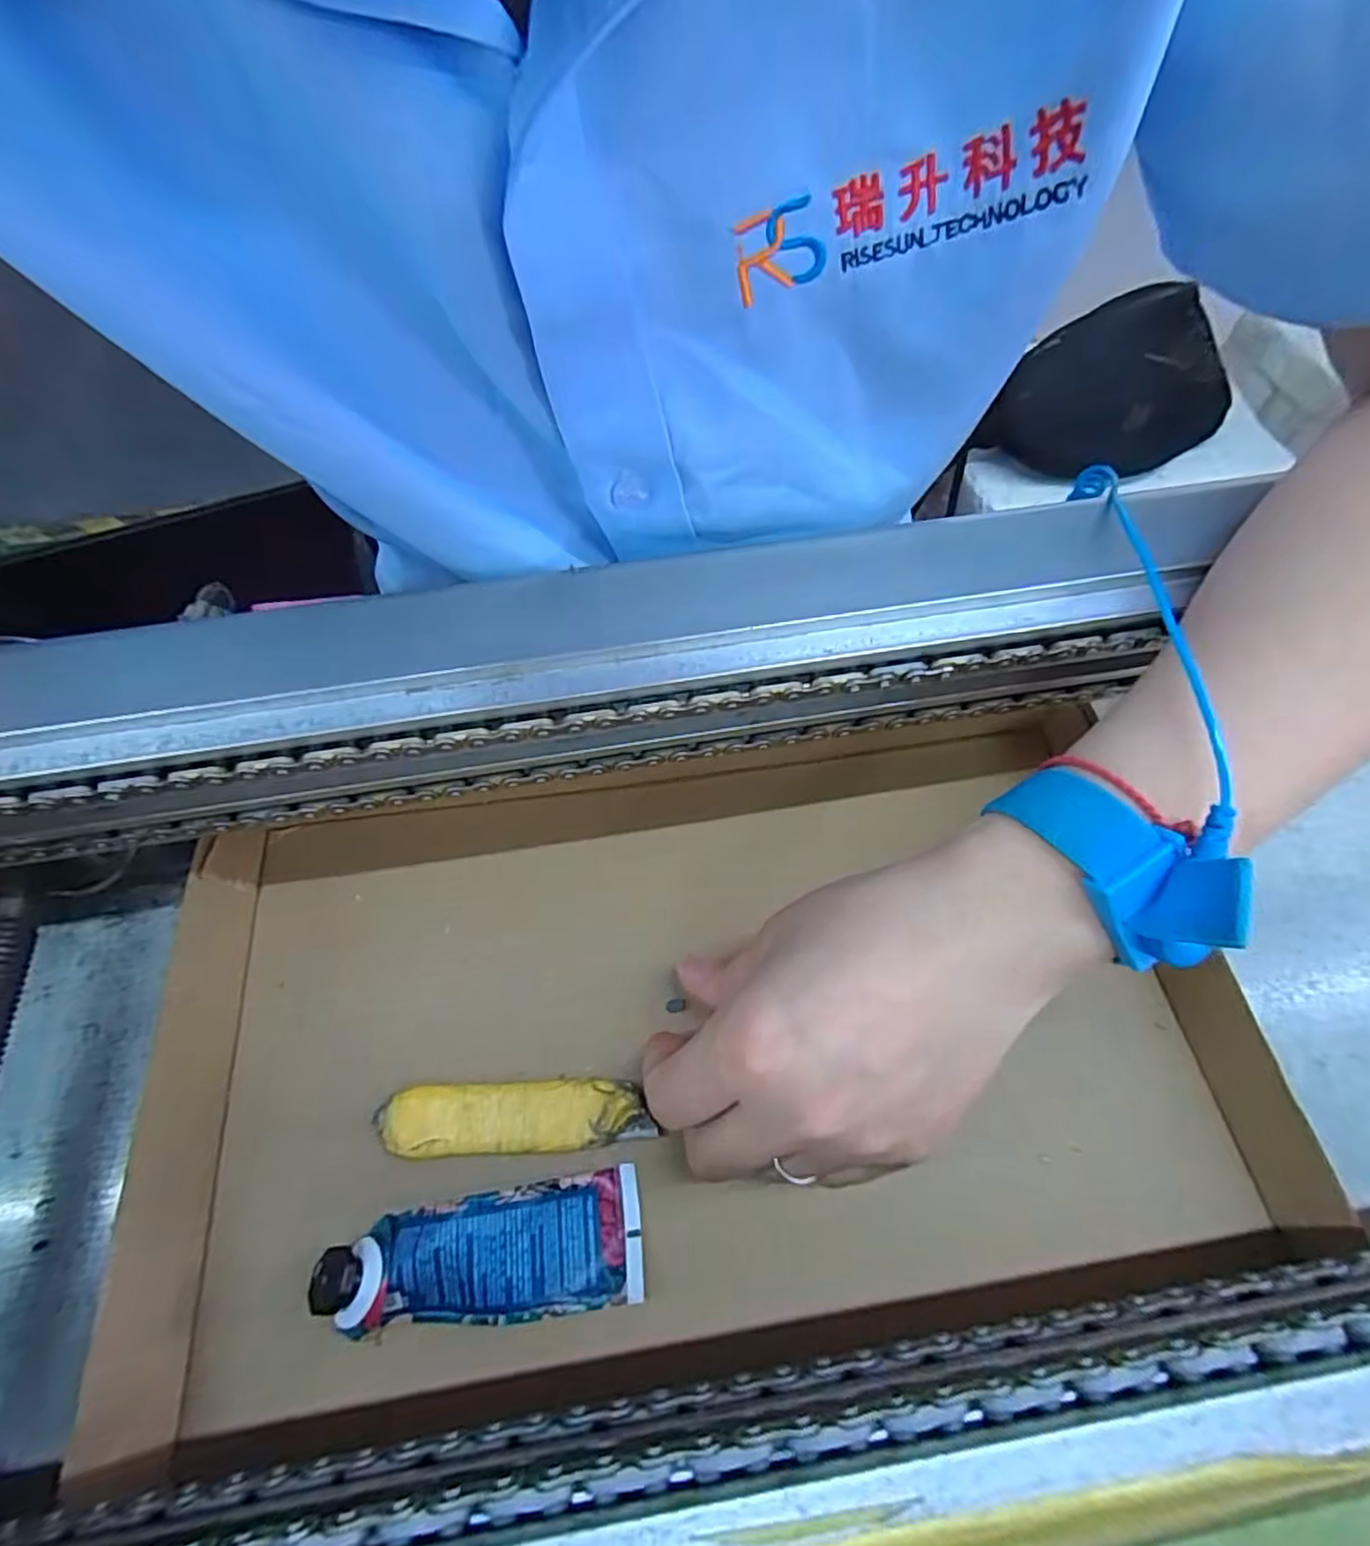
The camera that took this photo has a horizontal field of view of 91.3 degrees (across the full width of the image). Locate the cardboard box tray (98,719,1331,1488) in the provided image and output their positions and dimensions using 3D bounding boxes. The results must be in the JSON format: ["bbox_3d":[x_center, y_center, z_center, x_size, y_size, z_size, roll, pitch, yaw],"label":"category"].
[{"bbox_3d":[0.008,0.085,0.246,0.370,0.034,0.205,-9,64,-4],"label":"cardboard box tray"}]

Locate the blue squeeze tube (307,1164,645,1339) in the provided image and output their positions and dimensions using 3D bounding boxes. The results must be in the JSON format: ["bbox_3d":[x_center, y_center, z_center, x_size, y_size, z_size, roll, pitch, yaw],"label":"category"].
[{"bbox_3d":[-0.063,0.154,0.211,0.096,0.015,0.036,-9,63,-4],"label":"blue squeeze tube"}]

